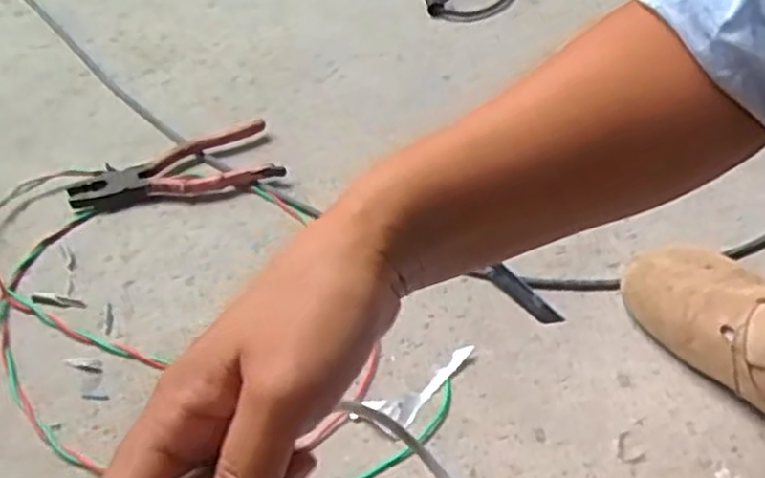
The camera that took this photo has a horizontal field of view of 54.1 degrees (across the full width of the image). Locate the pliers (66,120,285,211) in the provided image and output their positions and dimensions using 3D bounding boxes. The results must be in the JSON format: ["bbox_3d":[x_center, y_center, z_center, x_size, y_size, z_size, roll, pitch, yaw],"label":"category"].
[{"bbox_3d":[-0.197,-0.066,0.712,0.188,0.017,0.075,-12,48,-11],"label":"pliers"}]

